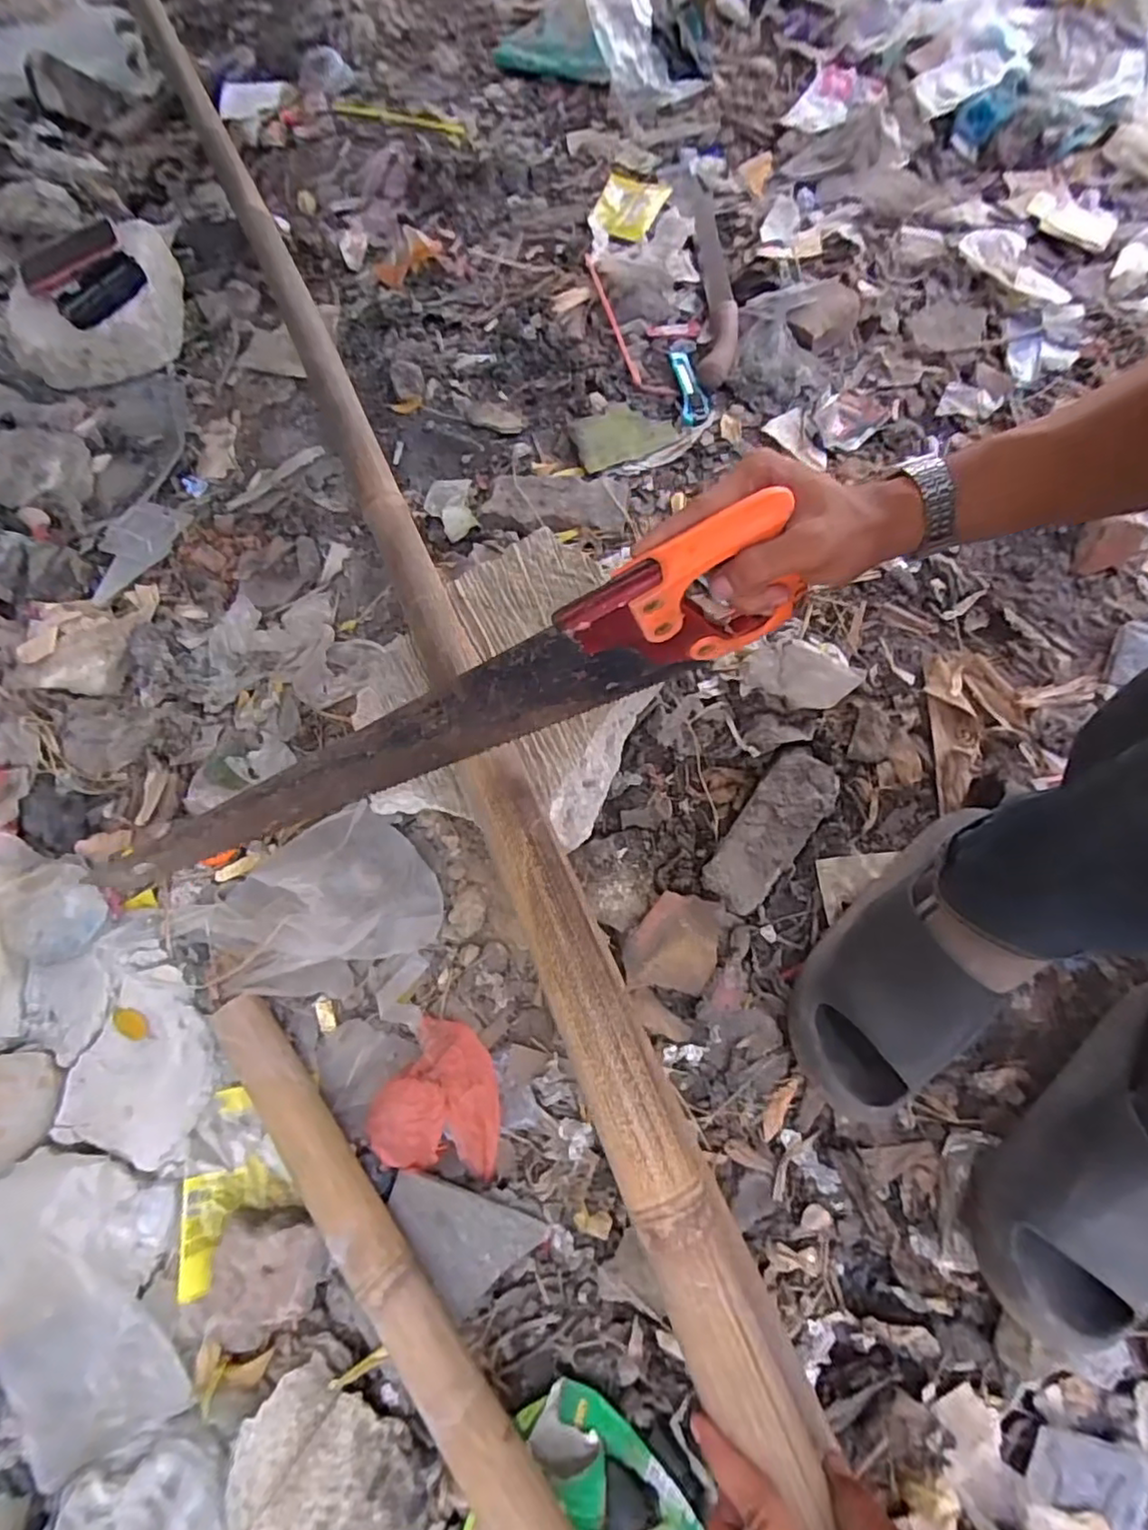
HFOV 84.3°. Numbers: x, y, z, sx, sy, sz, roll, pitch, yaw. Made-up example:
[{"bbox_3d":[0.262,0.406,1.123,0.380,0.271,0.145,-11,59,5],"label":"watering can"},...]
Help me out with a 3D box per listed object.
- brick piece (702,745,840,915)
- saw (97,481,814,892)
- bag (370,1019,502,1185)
[{"bbox_3d":[0.178,0.060,0.571,0.060,0.030,0.150,35,86,12],"label":"brick piece"},{"bbox_3d":[-0.085,-0.022,0.425,0.472,0.110,0.037,-25,71,6],"label":"saw"},{"bbox_3d":[-0.113,0.280,0.537,0.105,0.033,0.115,5,70,5],"label":"bag"}]

